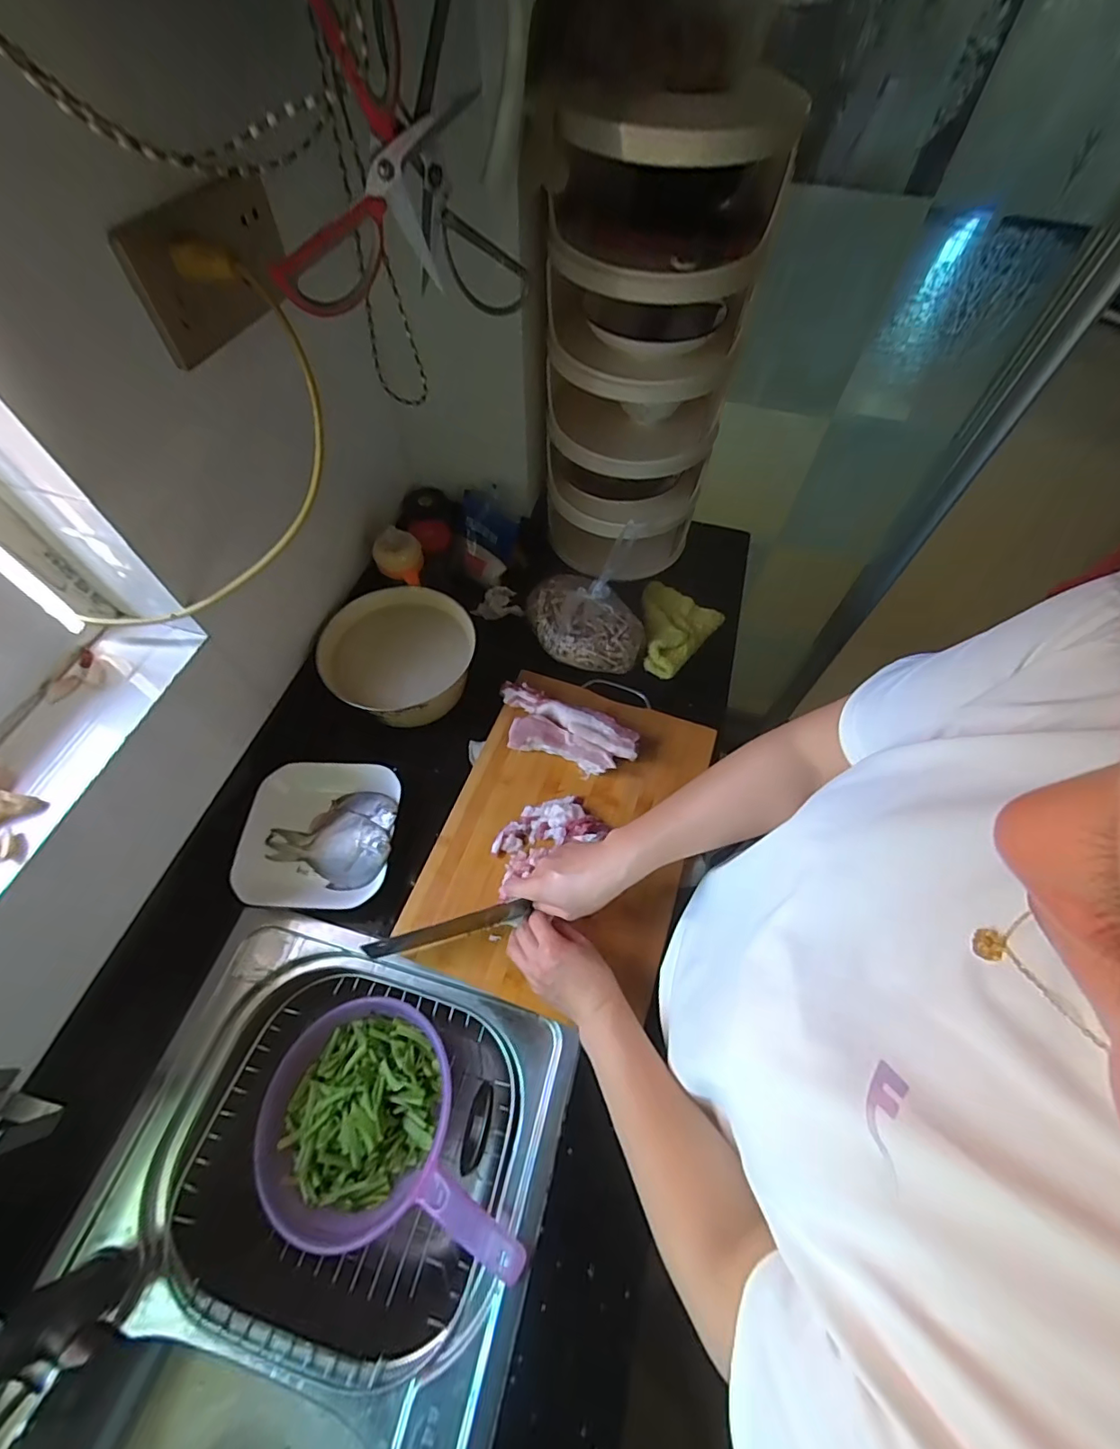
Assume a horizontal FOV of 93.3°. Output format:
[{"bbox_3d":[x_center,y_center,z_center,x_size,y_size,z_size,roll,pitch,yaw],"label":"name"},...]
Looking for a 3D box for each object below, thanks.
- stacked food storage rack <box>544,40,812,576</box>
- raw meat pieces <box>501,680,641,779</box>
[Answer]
[{"bbox_3d":[0.111,-0.492,0.713,0.238,0.467,0.238,9,60,4],"label":"stacked food storage rack"},{"bbox_3d":[0.001,0.011,0.698,0.194,0.033,0.080,24,62,12],"label":"raw meat pieces"}]

